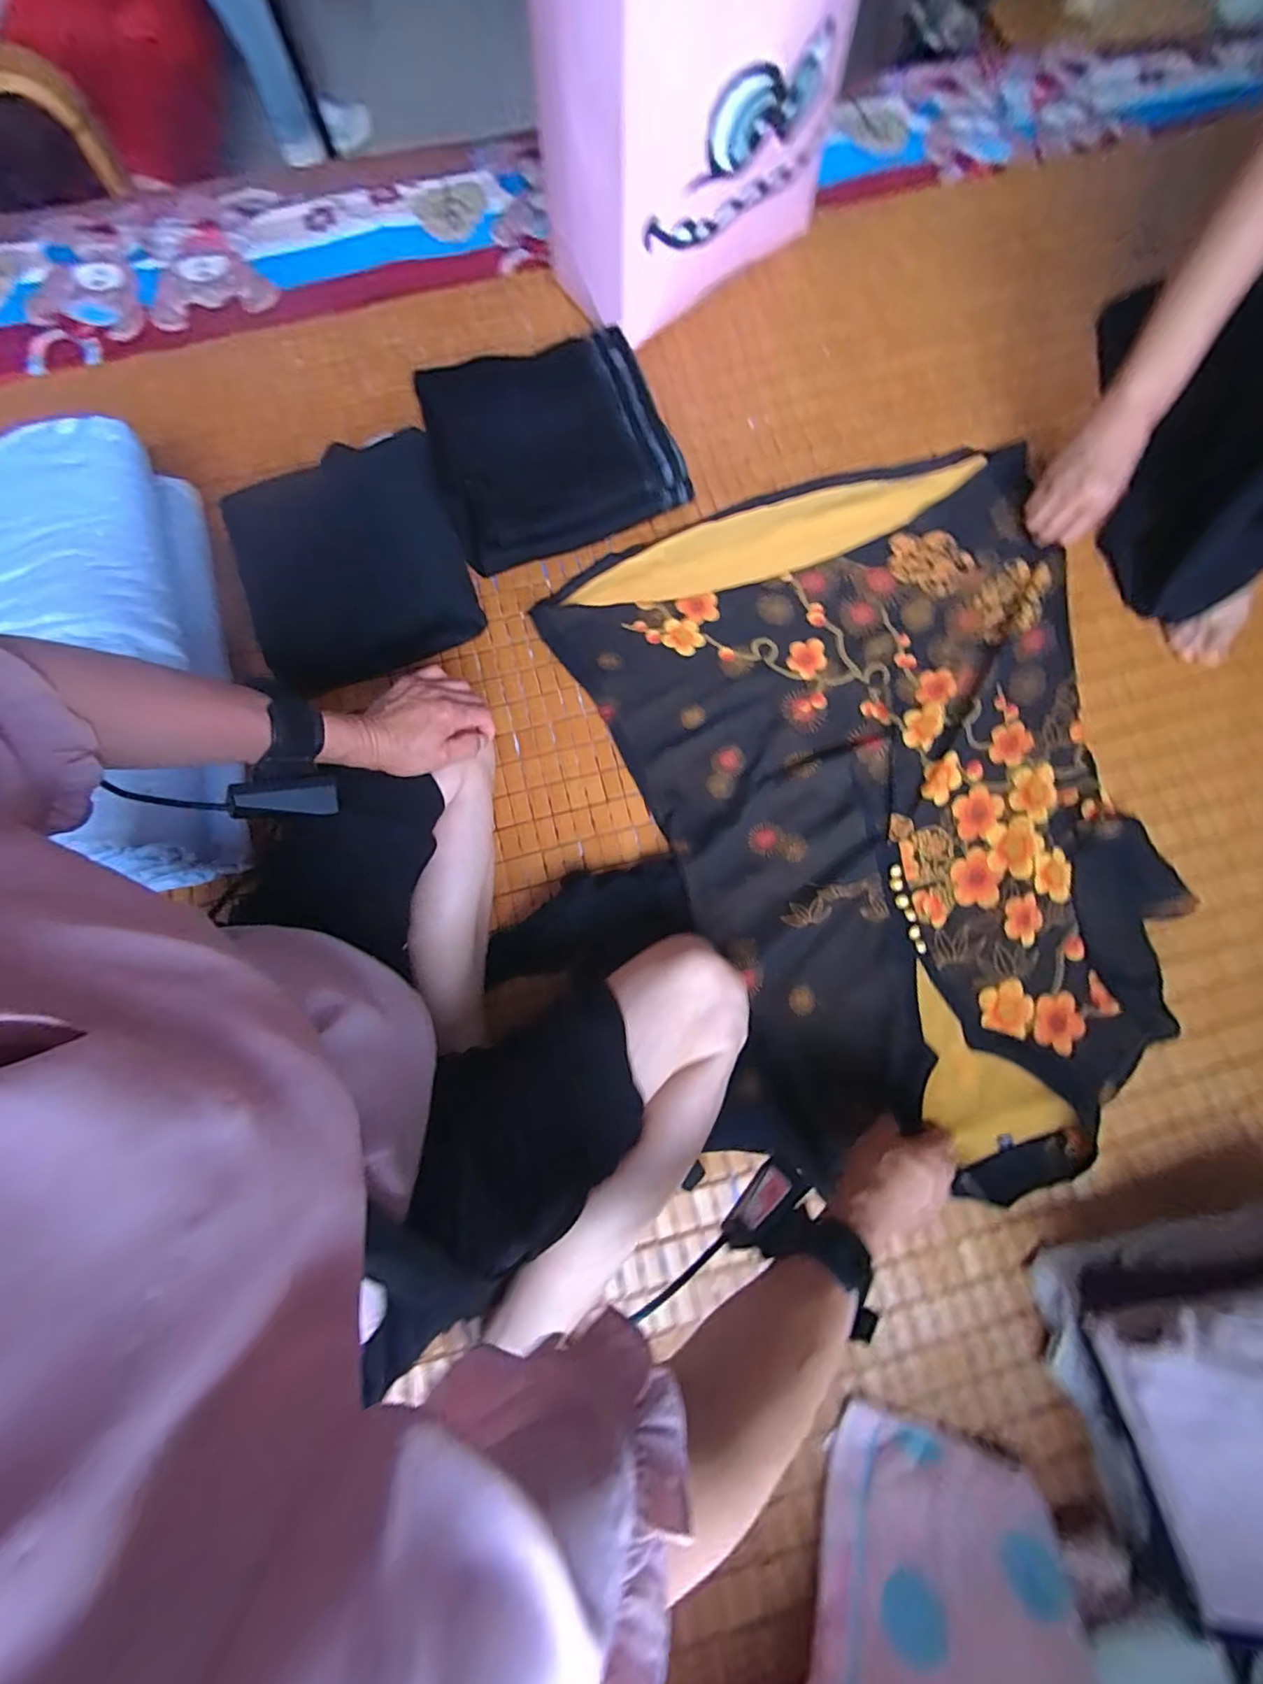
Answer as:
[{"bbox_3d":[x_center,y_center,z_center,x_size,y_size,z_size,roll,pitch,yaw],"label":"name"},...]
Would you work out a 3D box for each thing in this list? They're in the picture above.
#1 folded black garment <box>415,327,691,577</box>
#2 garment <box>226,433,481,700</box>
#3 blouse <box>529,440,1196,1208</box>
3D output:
[{"bbox_3d":[-0.102,-0.475,0.656,0.263,0.059,0.252,-20,79,-4],"label":"folded black garment"},{"bbox_3d":[-0.317,-0.323,0.631,0.234,0.053,0.286,-22,79,-4],"label":"garment"},{"bbox_3d":[0.277,-0.058,0.590,0.551,0.030,0.745,-18,79,-4],"label":"blouse"}]

